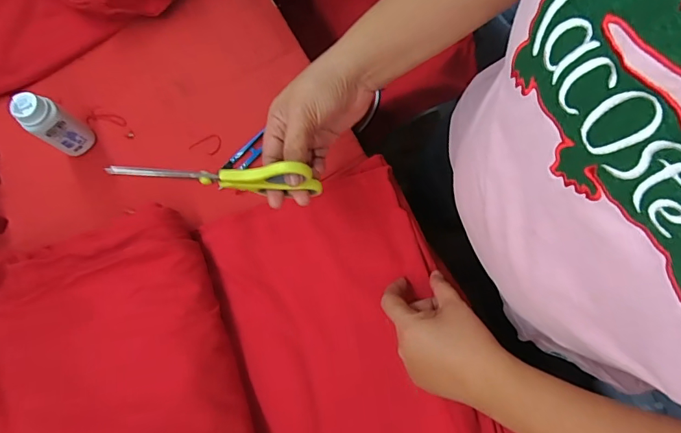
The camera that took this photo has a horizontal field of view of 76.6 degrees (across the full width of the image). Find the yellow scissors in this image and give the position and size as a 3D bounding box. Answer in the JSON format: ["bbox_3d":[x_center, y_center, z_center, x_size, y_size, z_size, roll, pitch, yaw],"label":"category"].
[{"bbox_3d":[-0.112,-0.036,0.398,0.186,0.048,0.013,2,77,-1],"label":"yellow scissors"}]

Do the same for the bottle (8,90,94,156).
[{"bbox_3d":[-0.342,-0.107,0.519,0.036,0.105,0.042,29,82,11],"label":"bottle"}]

